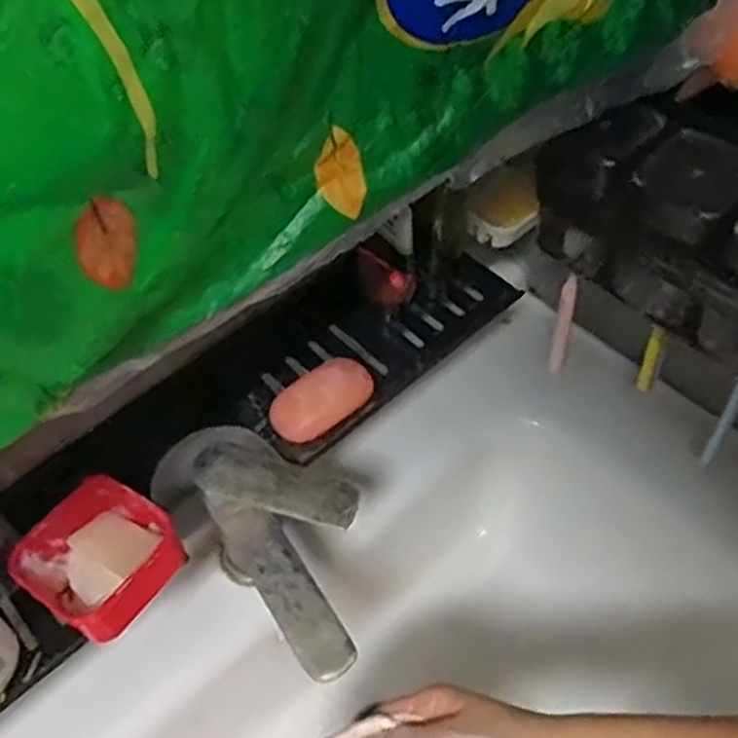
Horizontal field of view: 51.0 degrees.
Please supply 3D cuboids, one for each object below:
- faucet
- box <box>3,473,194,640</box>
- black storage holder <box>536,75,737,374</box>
[{"bbox_3d":[-0.059,0.111,0.540,0.182,0.058,0.100,37,63,27],"label":"faucet"},{"bbox_3d":[-0.177,0.123,0.517,0.096,0.033,0.092,28,59,22],"label":"box"},{"bbox_3d":[0.226,-0.096,0.516,0.114,0.135,0.212,-34,58,-21],"label":"black storage holder"}]

